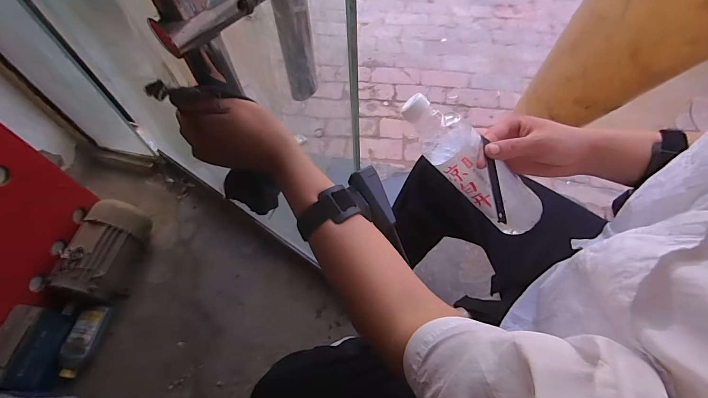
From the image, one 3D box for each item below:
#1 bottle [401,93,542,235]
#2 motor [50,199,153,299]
[{"bbox_3d":[0.147,-0.045,0.434,0.219,0.073,0.080,45,66,2],"label":"bottle"},{"bbox_3d":[-0.736,0.156,1.052,0.152,0.174,0.273,8,61,7],"label":"motor"}]

